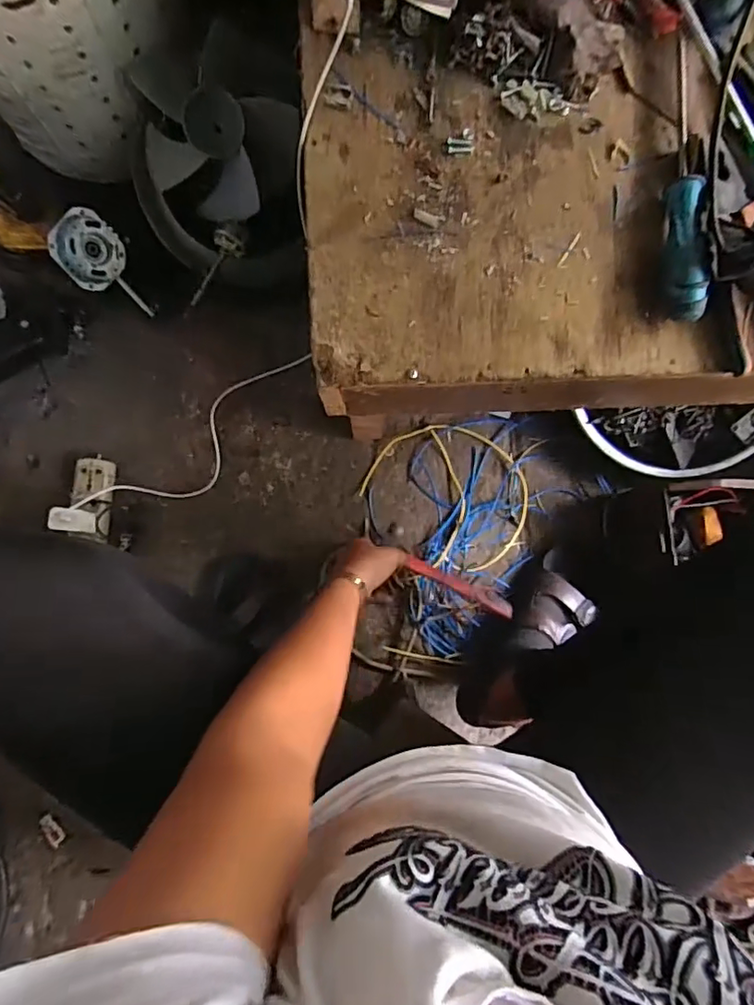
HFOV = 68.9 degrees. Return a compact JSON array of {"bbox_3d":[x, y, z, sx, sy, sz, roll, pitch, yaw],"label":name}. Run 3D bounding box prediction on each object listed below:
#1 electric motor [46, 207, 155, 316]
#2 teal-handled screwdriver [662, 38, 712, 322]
[{"bbox_3d":[-0.345,-0.300,0.705,0.079,0.036,0.134,-36,114,11],"label":"electric motor"},{"bbox_3d":[0.240,-0.257,0.434,0.030,0.032,0.230,0,86,-1],"label":"teal-handled screwdriver"}]

